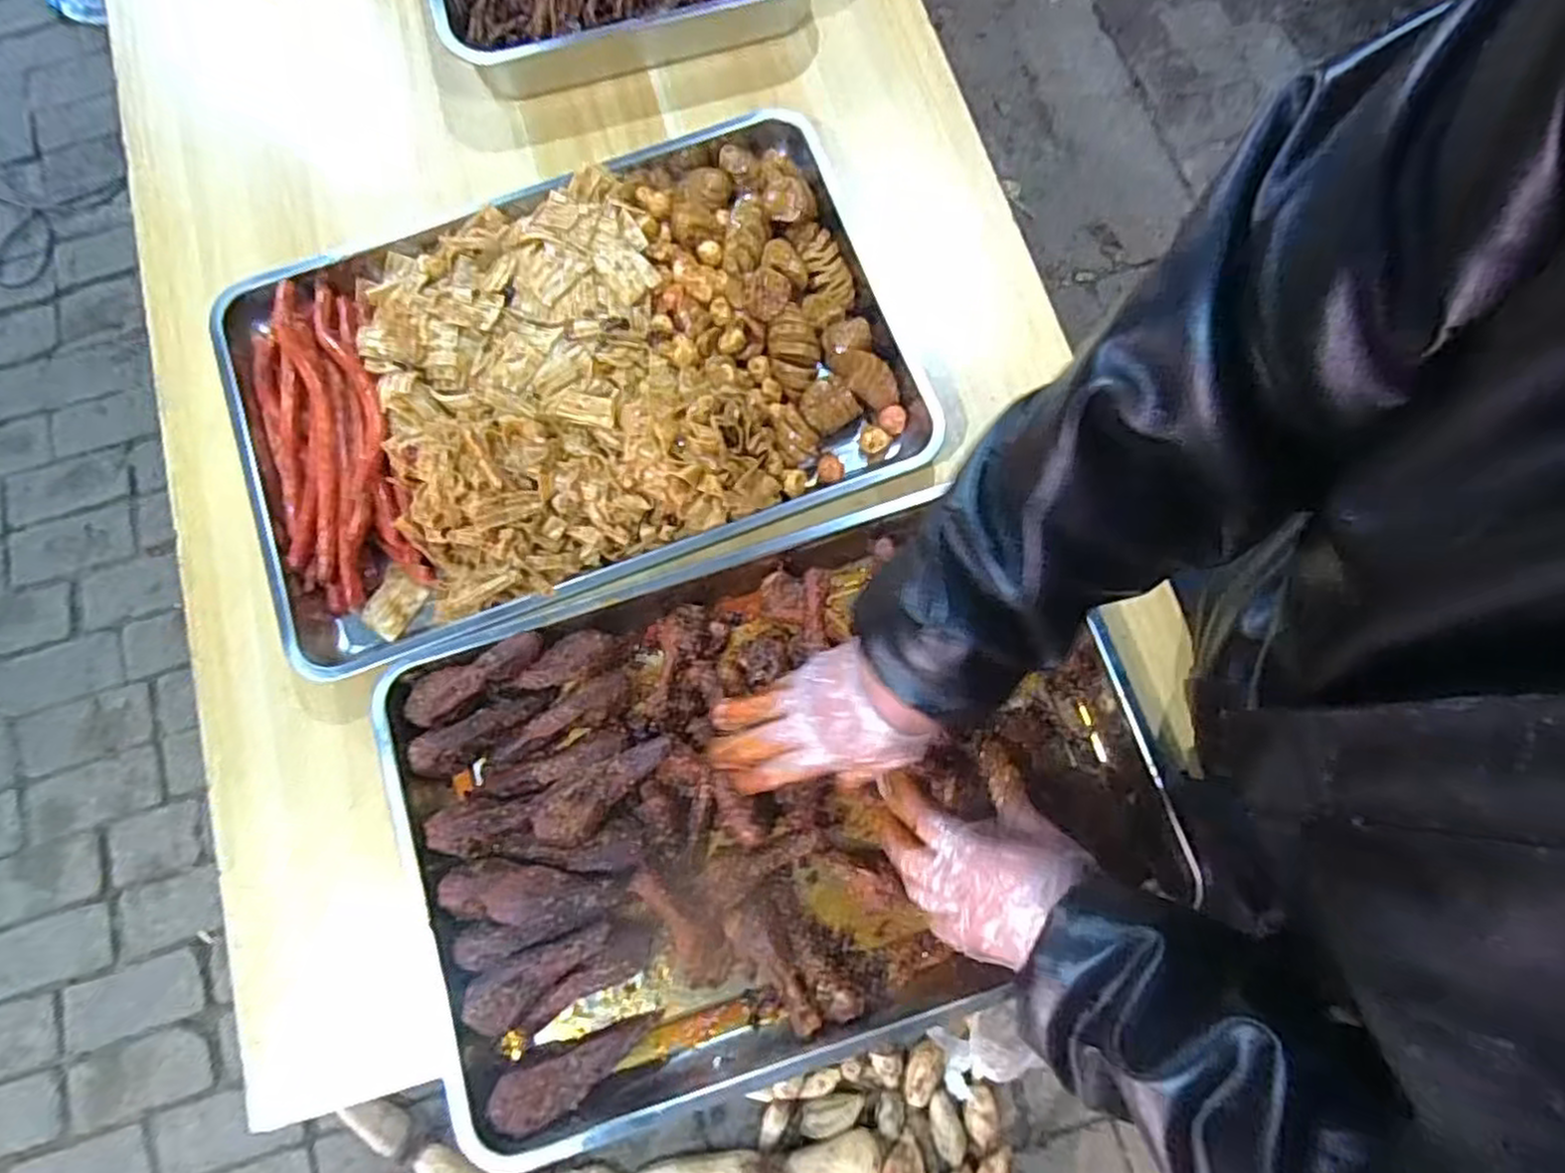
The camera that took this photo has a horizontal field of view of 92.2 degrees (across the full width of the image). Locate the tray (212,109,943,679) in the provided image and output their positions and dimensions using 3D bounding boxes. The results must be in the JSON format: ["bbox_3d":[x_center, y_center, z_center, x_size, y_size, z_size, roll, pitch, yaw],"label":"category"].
[{"bbox_3d":[-0.197,-0.194,0.682,0.597,0.078,0.400,-20,78,-3],"label":"tray"}]

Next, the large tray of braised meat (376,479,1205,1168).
[{"bbox_3d":[-0.011,0.160,0.608,0.592,0.071,0.391,-19,80,-5],"label":"large tray of braised meat"}]

